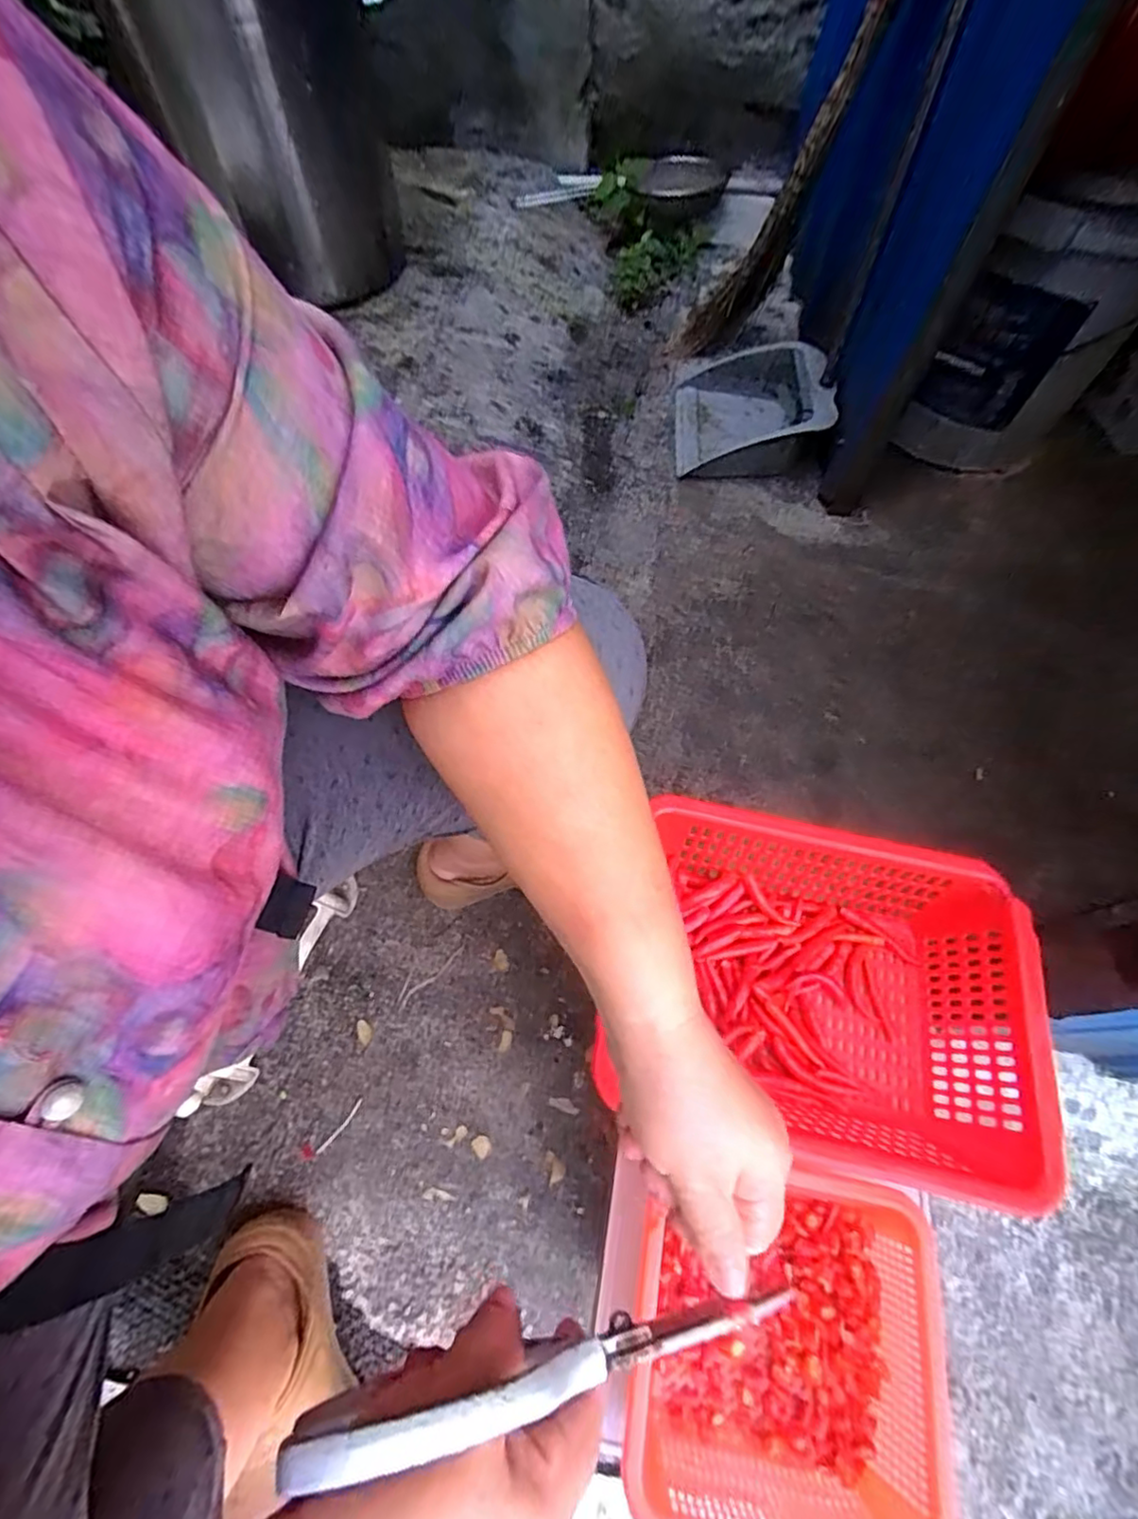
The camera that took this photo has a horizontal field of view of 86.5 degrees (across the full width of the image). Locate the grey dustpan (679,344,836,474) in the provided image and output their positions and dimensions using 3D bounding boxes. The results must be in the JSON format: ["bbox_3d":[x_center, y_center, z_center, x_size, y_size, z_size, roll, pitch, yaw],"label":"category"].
[{"bbox_3d":[0.310,-0.611,1.042,0.243,0.141,0.269,8,62,4],"label":"grey dustpan"}]

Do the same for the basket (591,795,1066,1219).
[{"bbox_3d":[0.190,0.174,0.447,0.303,0.098,0.221,10,63,5],"label":"basket"}]

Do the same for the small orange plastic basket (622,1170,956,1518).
[{"bbox_3d":[0.128,0.346,0.366,0.175,0.061,0.173,7,62,3],"label":"small orange plastic basket"}]

